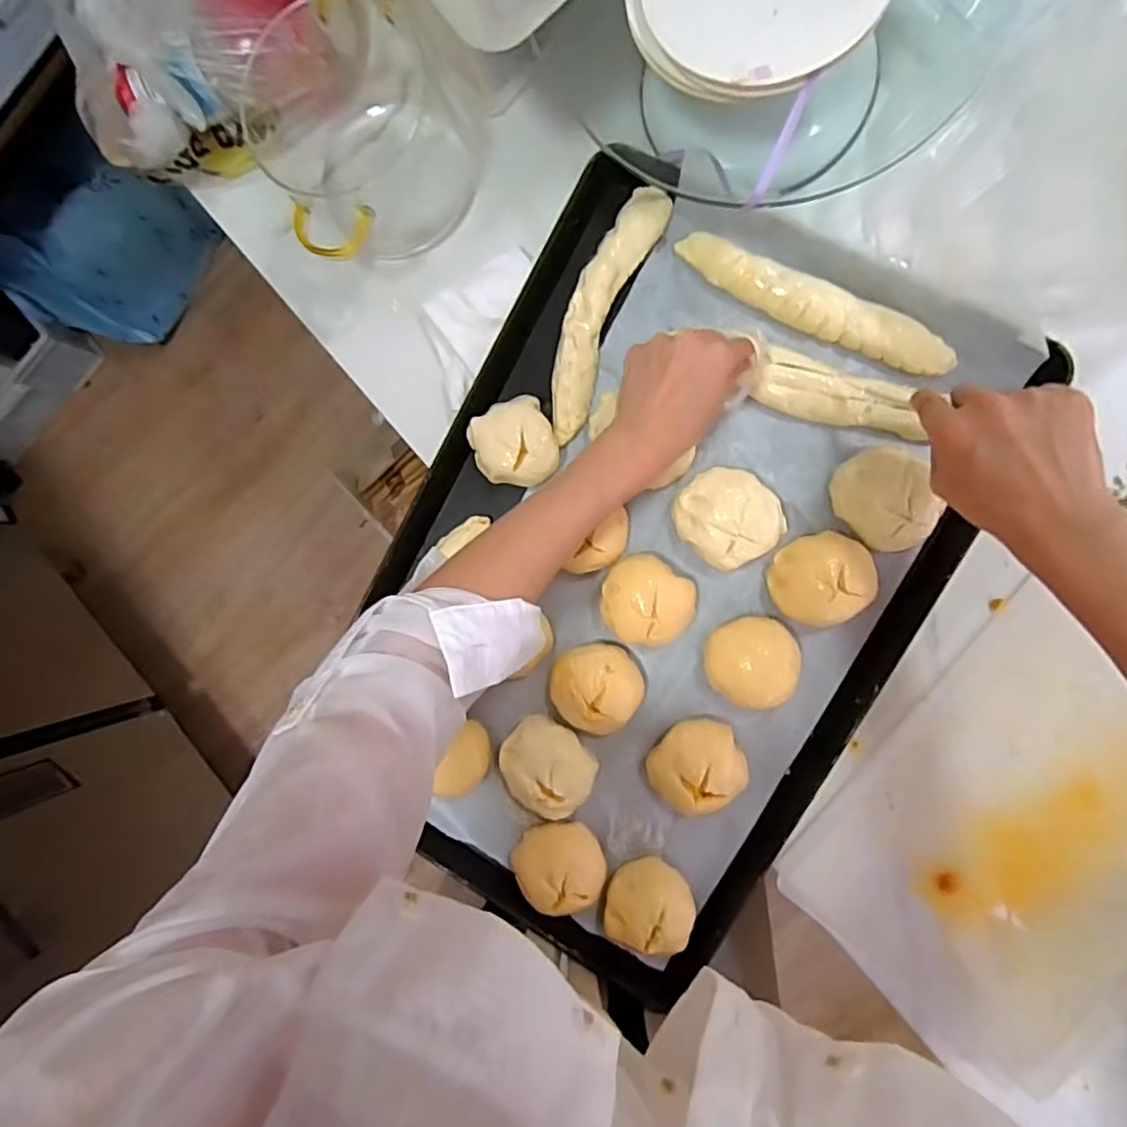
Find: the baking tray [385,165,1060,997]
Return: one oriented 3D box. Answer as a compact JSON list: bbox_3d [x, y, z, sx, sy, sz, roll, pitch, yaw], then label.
[{"bbox_3d":[0.068,0.016,0.500,0.410,0.033,0.604,30,95,6],"label":"baking tray"}]

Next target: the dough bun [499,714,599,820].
[{"bbox_3d":[-0.013,0.170,0.520,0.078,0.033,0.067,33,95,6],"label":"dough bun"}]

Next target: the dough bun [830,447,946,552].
[{"bbox_3d":[0.242,-0.047,0.469,0.057,0.037,0.076,-22,88,8],"label":"dough bun"}]

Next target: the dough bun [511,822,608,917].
[{"bbox_3d":[-0.005,0.254,0.522,0.074,0.034,0.068,0,91,8],"label":"dough bun"}]

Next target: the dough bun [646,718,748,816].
[{"bbox_3d":[0.108,0.161,0.496,0.067,0.038,0.073,0,91,8],"label":"dough bun"}]

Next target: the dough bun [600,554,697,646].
[{"bbox_3d":[0.066,0.032,0.503,0.074,0.035,0.070,36,95,6],"label":"dough bun"}]

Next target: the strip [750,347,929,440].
[{"bbox_3d":[0.212,-0.129,0.477,0.123,0.023,0.039,20,94,8],"label":"strip"}]

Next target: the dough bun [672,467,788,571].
[{"bbox_3d":[0.130,-0.036,0.489,0.080,0.035,0.068,40,96,5],"label":"dough bun"}]

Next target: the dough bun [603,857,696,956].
[{"bbox_3d":[0.072,0.277,0.508,0.070,0.035,0.064,0,91,8],"label":"dough bun"}]

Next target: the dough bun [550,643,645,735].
[{"bbox_3d":[0.026,0.102,0.511,0.070,0.035,0.069,0,91,8],"label":"dough bun"}]

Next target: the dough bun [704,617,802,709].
[{"bbox_3d":[0.148,0.077,0.493,0.069,0.034,0.066,-9,90,8],"label":"dough bun"}]

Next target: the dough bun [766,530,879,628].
[{"bbox_3d":[0.199,0.012,0.476,0.078,0.036,0.070,-23,88,8],"label":"dough bun"}]

